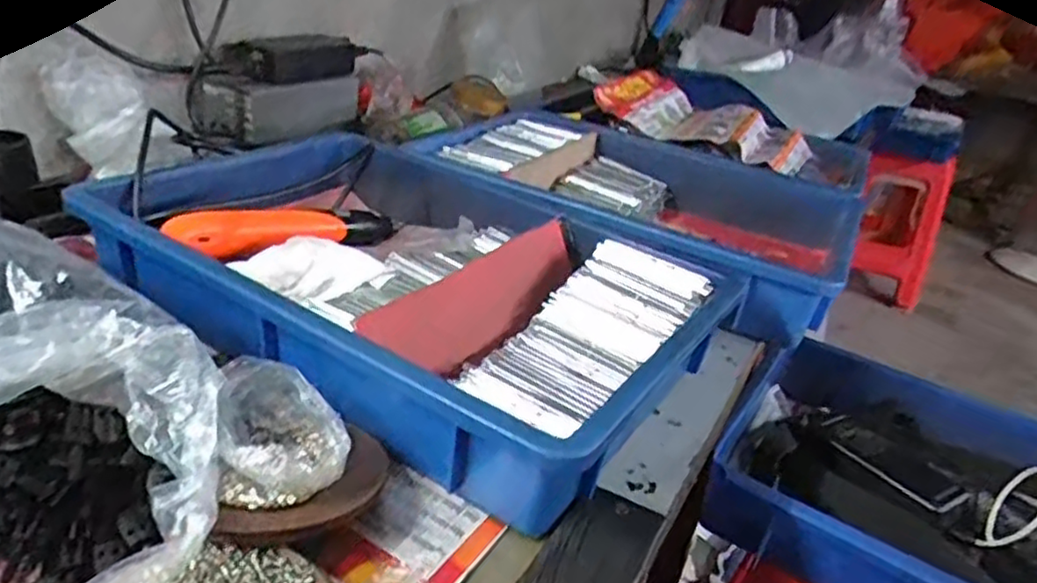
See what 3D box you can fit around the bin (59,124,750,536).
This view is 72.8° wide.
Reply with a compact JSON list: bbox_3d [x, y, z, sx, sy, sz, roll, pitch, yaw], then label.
[{"bbox_3d":[-0.079,-0.024,0.542,0.421,0.072,0.307,22,30,24],"label":"bin"}]

